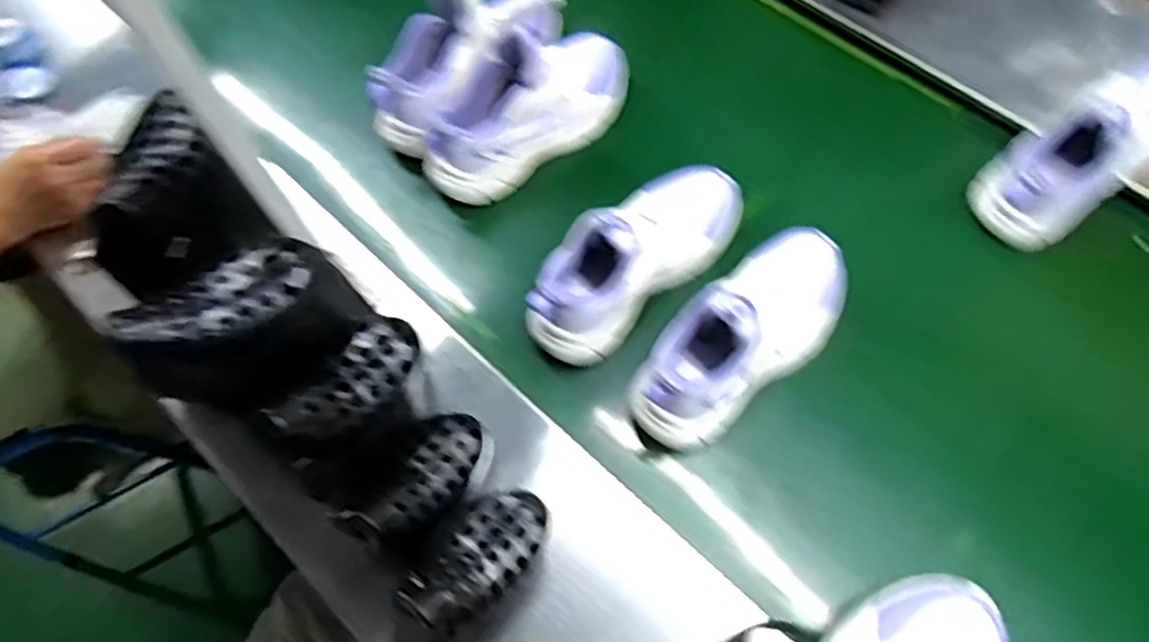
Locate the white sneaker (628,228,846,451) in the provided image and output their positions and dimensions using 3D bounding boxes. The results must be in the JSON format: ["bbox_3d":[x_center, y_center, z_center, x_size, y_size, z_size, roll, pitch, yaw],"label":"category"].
[{"bbox_3d":[0.158,0.008,0.664,0.246,0.121,0.093,-40,70,-13],"label":"white sneaker"}]

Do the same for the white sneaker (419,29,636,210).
[{"bbox_3d":[-0.044,-0.233,0.777,0.255,0.114,0.092,-41,70,-14],"label":"white sneaker"}]

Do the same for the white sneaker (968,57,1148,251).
[{"bbox_3d":[0.507,-0.175,0.697,0.239,0.106,0.094,-34,67,8],"label":"white sneaker"}]

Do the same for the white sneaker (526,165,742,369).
[{"bbox_3d":[0.061,-0.073,0.695,0.248,0.109,0.086,-42,70,-14],"label":"white sneaker"}]

